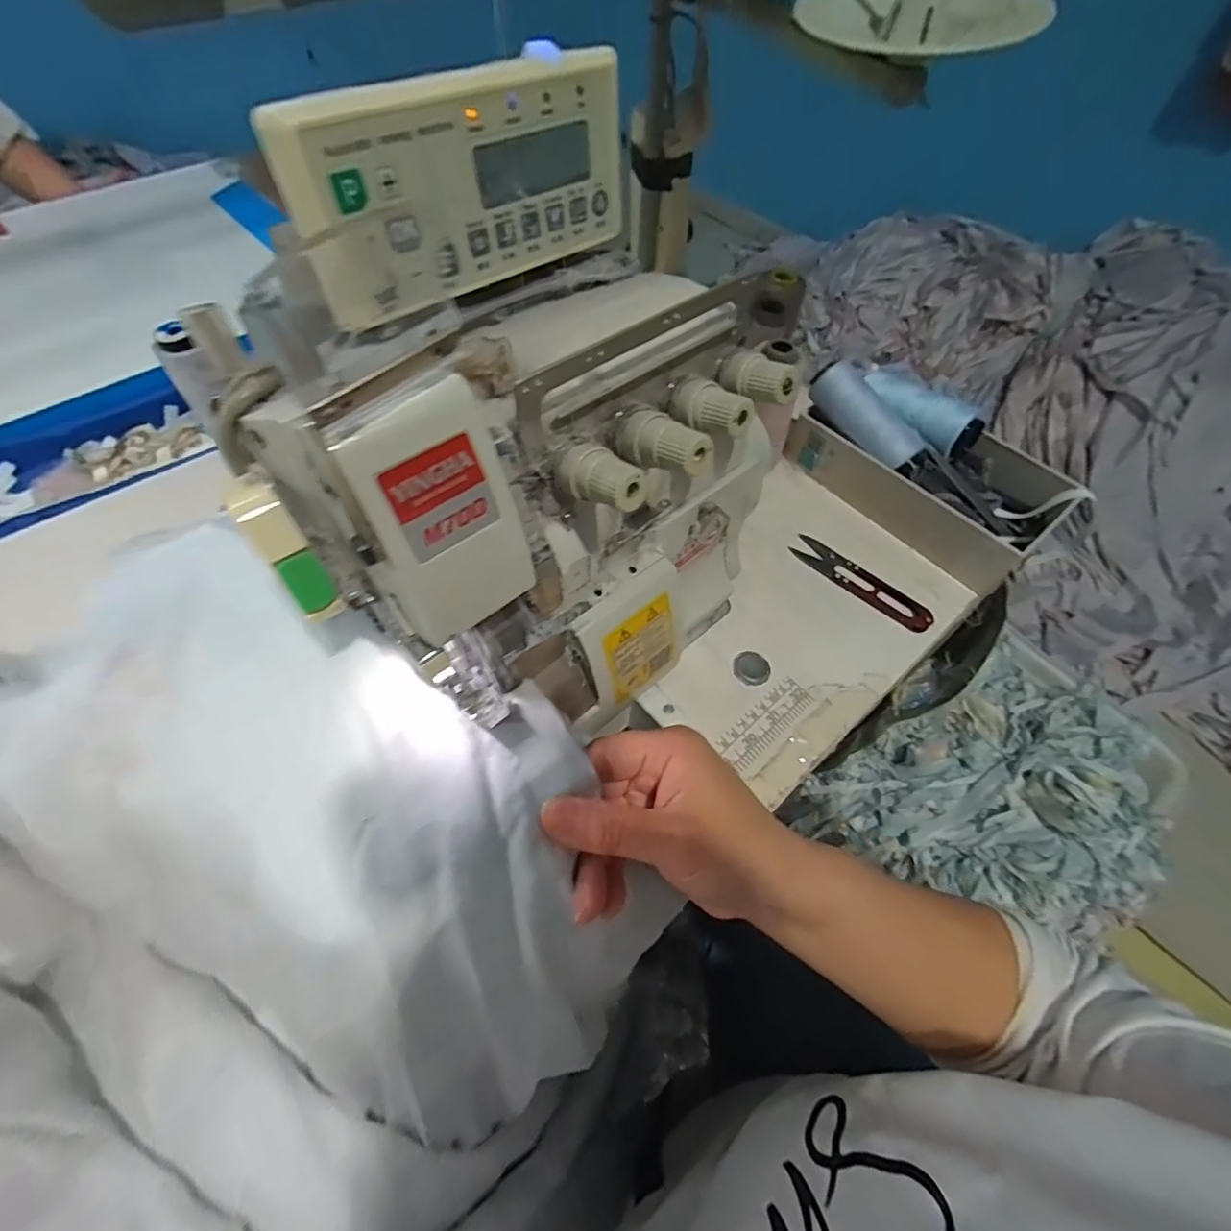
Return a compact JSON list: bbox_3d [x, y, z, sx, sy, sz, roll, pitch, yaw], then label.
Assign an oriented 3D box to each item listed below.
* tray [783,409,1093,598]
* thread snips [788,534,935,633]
[{"bbox_3d":[0.269,-0.125,0.476,0.117,0.049,0.206,-37,67,-23],"label":"tray"},{"bbox_3d":[0.194,-0.026,0.440,0.025,0.011,0.116,-39,68,-24],"label":"thread snips"}]

